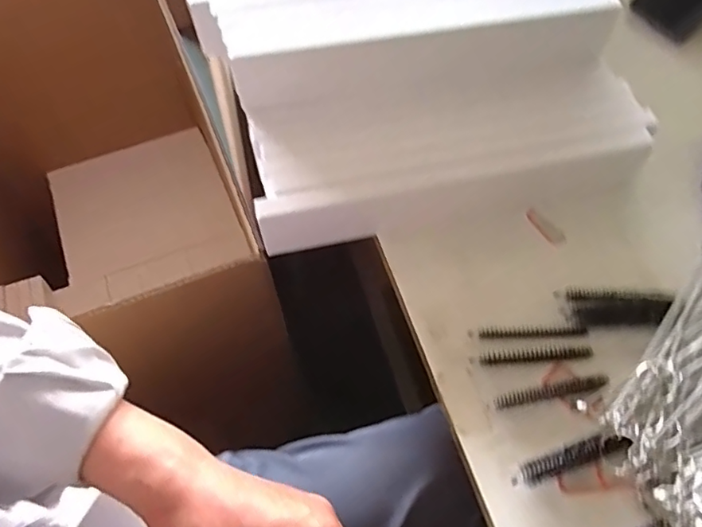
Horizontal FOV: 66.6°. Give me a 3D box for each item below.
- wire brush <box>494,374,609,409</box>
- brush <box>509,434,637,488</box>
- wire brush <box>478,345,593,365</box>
[{"bbox_3d":[0.135,0.086,0.361,0.078,0.007,0.009,-11,59,-5],"label":"wire brush"},{"bbox_3d":[0.135,0.121,0.332,0.074,0.011,0.014,-17,60,-8],"label":"brush"},{"bbox_3d":[0.131,0.064,0.380,0.080,0.006,0.011,-4,59,-1],"label":"wire brush"}]

